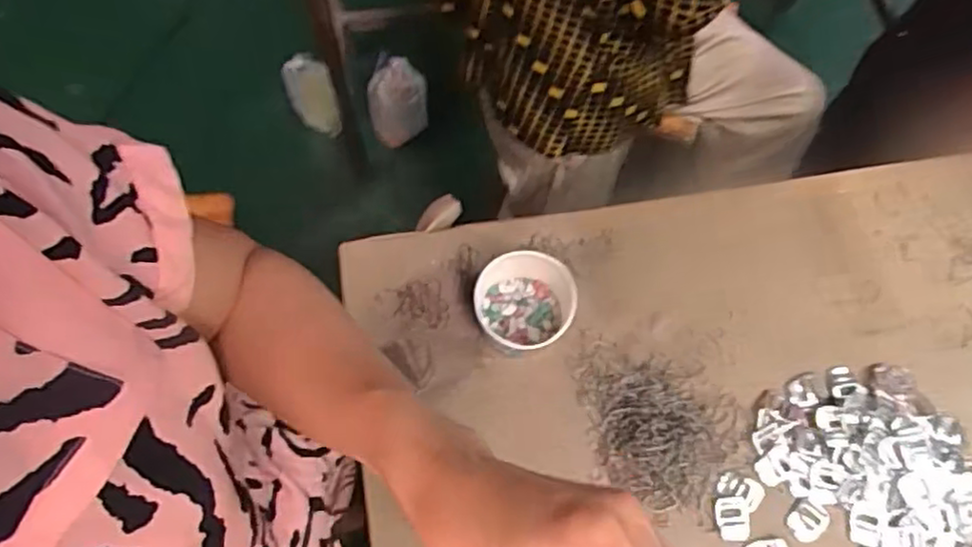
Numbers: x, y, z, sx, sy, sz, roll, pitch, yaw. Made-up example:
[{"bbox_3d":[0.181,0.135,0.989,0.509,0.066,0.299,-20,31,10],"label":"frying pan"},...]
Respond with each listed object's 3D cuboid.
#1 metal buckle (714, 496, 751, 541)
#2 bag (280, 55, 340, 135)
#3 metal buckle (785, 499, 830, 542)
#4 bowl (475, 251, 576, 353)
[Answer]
[{"bbox_3d":[0.231,0.229,0.640,0.033,0.004,0.039,-1,68,-3],"label":"metal buckle"},{"bbox_3d":[-0.399,-0.409,1.582,0.092,0.231,0.070,-32,52,-14],"label":"bag"},{"bbox_3d":[0.303,0.233,0.646,0.033,0.004,0.037,37,71,12],"label":"metal buckle"},{"bbox_3d":[0.037,0.029,0.680,0.092,0.074,0.086,1,68,-2],"label":"bowl"}]

